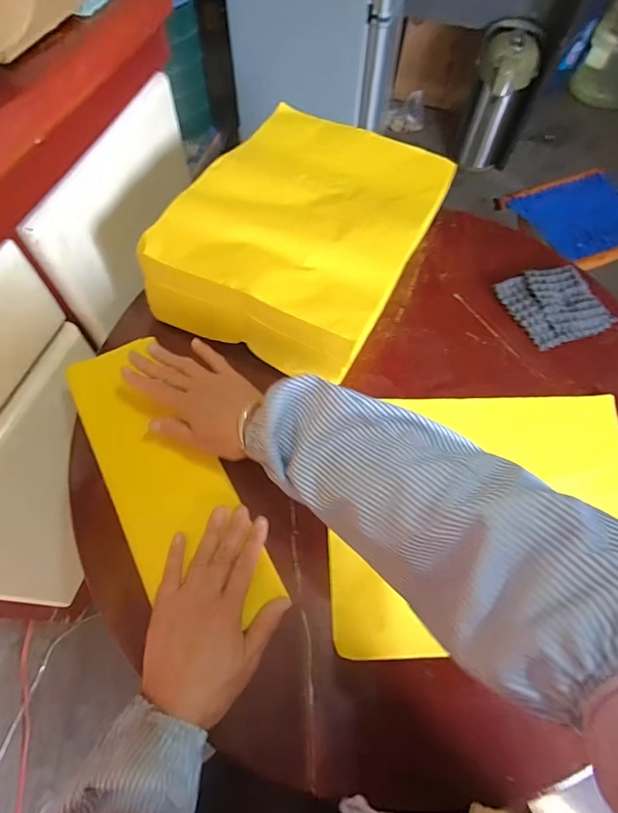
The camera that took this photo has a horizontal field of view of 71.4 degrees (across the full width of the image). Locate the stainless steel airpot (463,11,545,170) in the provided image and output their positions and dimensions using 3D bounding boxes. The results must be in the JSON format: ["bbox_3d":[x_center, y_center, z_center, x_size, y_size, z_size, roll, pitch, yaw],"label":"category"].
[{"bbox_3d":[0.614,-0.996,1.400,0.207,0.349,0.180,20,63,7],"label":"stainless steel airpot"}]

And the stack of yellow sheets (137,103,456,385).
[{"bbox_3d":[0.000,-0.227,0.551,0.258,0.098,0.344,26,64,10],"label":"stack of yellow sheets"}]

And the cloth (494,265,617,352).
[{"bbox_3d":[0.338,-0.142,0.593,0.121,0.017,0.117,-17,65,-12],"label":"cloth"}]

